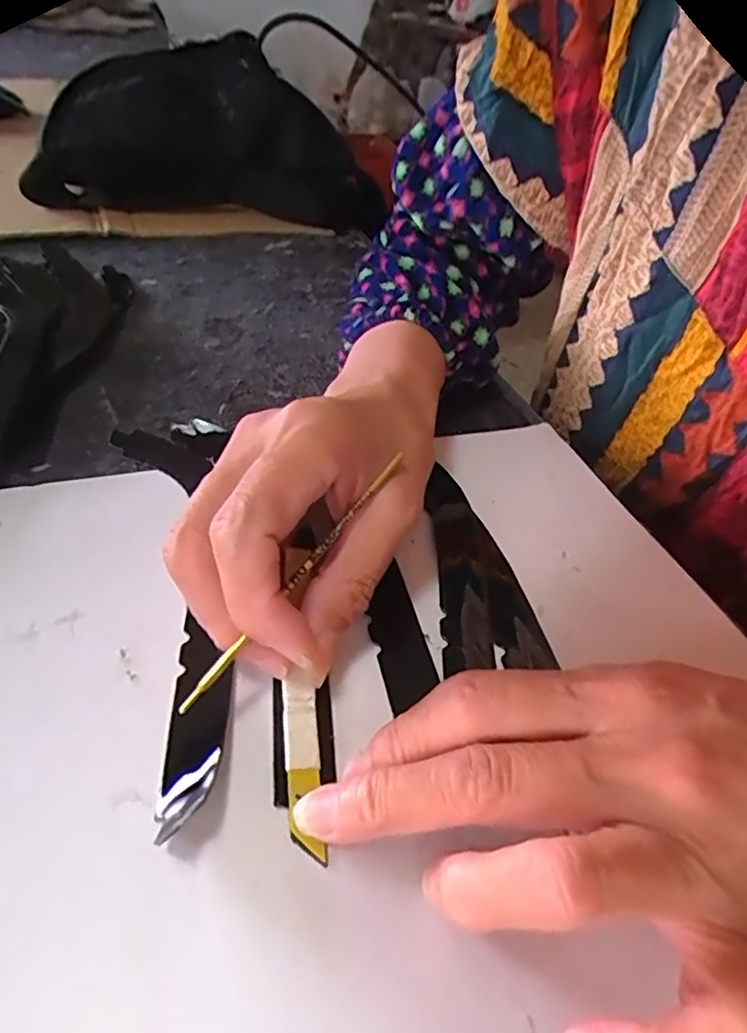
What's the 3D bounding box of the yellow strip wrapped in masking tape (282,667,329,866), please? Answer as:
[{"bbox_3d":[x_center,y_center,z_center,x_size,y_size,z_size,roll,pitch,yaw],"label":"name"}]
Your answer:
[{"bbox_3d":[-0.021,0.071,0.180,0.010,0.004,0.051,-3,50,-9],"label":"yellow strip wrapped in masking tape"}]

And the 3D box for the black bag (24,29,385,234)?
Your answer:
[{"bbox_3d":[-0.131,-0.329,0.532,0.265,0.112,0.160,1,41,-4],"label":"black bag"}]

